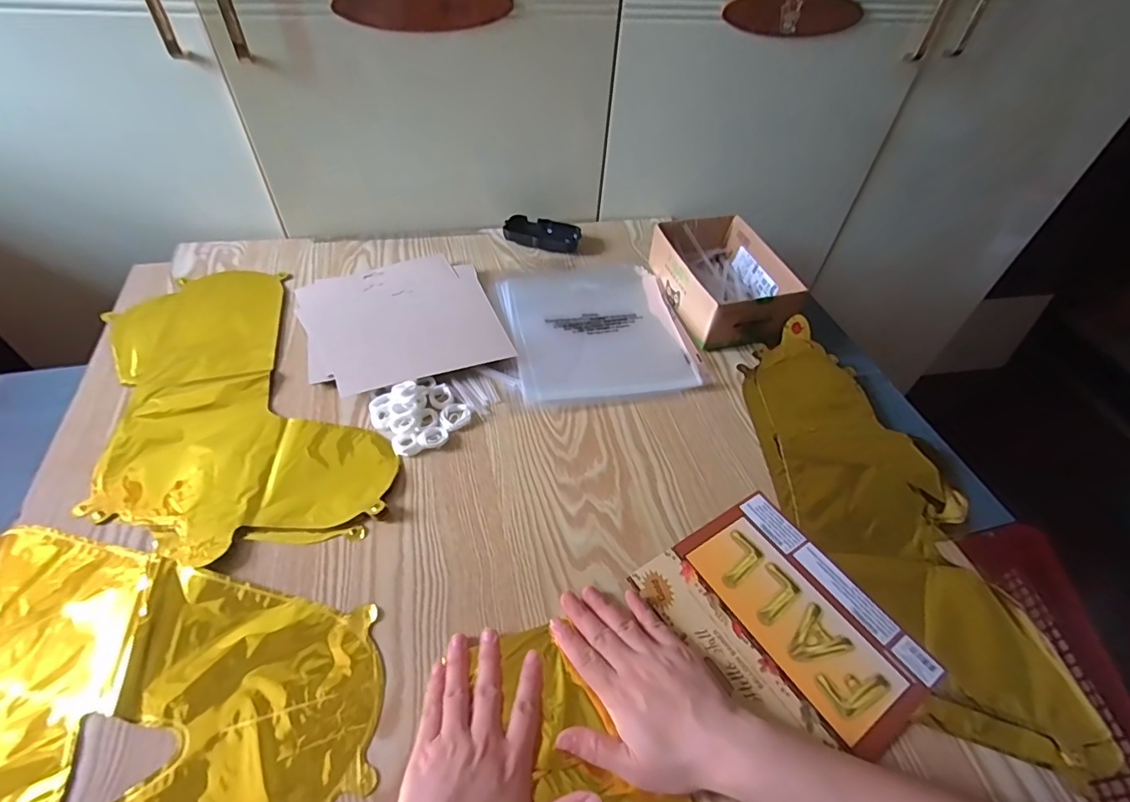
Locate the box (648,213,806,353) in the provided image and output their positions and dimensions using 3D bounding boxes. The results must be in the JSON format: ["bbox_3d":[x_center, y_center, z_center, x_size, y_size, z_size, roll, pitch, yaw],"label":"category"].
[{"bbox_3d":[0.205,-0.157,0.681,0.133,0.071,0.196,-11,50,-14],"label":"box"}]

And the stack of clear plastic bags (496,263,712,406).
[{"bbox_3d":[0.038,-0.096,0.635,0.210,0.018,0.234,-8,50,-12],"label":"stack of clear plastic bags"}]

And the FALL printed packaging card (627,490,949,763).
[{"bbox_3d":[0.176,0.175,0.416,0.153,0.004,0.189,-25,55,-24],"label":"FALL printed packaging card"}]

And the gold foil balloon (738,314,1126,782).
[{"bbox_3d":[0.297,0.091,0.505,0.184,0.033,0.426,1,48,-3],"label":"gold foil balloon"}]

